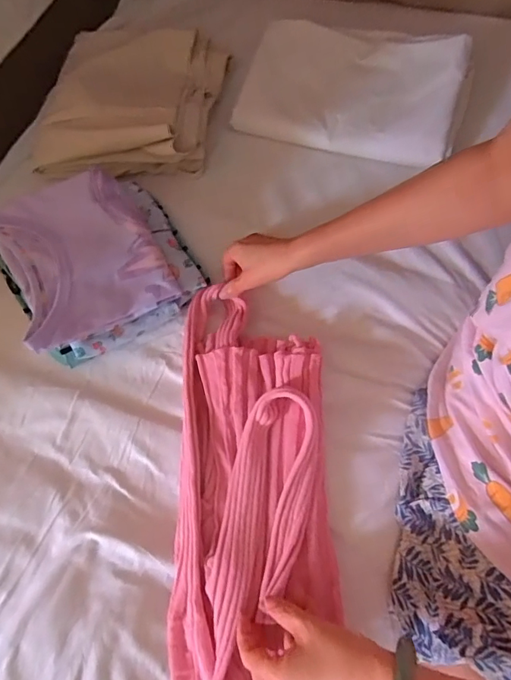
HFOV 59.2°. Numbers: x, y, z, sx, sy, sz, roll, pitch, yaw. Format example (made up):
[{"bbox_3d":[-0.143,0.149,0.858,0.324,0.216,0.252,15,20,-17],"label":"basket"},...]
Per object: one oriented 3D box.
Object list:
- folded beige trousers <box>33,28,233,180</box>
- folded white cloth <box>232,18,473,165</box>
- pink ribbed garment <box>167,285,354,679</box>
[{"bbox_3d":[-0.188,-0.382,0.700,0.252,0.071,0.307,3,70,8],"label":"folded beige trousers"},{"bbox_3d":[0.145,-0.386,0.676,0.315,0.033,0.200,16,87,12],"label":"folded white cloth"},{"bbox_3d":[-0.001,0.179,0.498,0.176,0.049,0.504,-3,69,1],"label":"pink ribbed garment"}]

